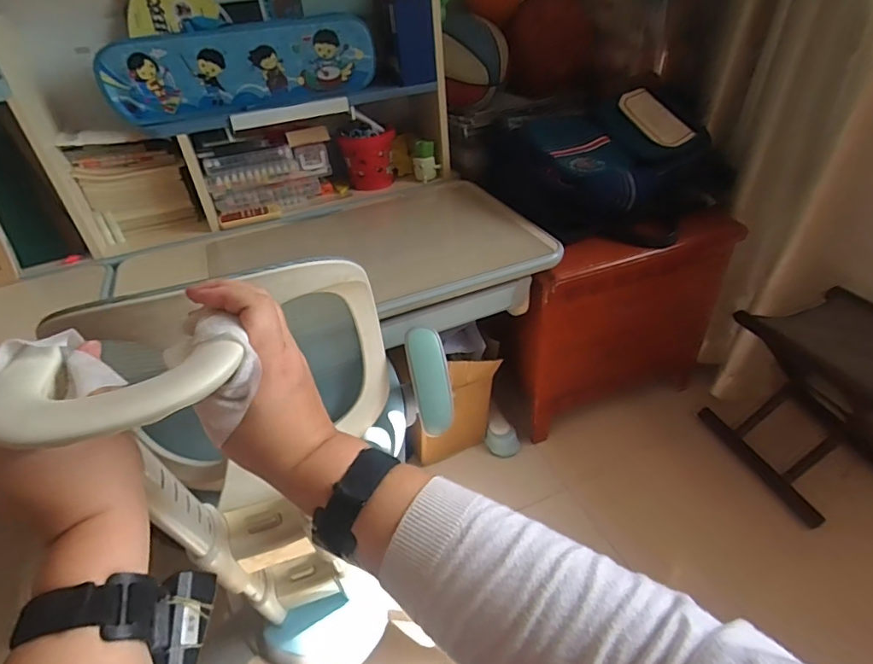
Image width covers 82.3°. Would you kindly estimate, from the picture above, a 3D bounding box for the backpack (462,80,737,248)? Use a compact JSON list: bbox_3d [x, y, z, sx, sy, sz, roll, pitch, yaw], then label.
[{"bbox_3d":[0.307,-0.367,1.090,0.376,0.177,0.483,-21,41,-21],"label":"backpack"}]

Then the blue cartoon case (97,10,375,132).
[{"bbox_3d":[-0.378,-0.527,0.995,0.502,0.170,0.043,-21,34,-14],"label":"blue cartoon case"}]

